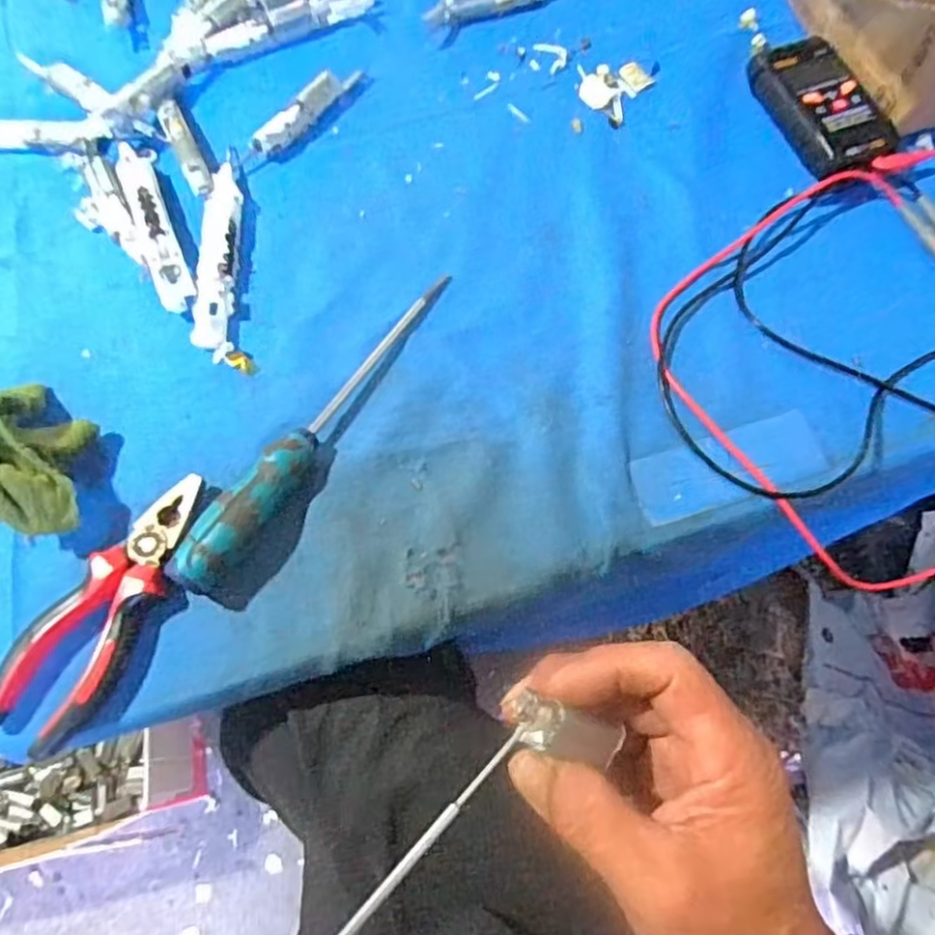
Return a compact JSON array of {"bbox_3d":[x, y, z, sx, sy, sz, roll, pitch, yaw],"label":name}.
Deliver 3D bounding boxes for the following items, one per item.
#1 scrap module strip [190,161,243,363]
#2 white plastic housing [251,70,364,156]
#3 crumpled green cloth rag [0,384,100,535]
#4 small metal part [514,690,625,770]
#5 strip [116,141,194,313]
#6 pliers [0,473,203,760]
[{"bbox_3d":[-0.167,-0.140,0.460,0.024,0.018,0.145,-3,68,1],"label":"scrap module strip"},{"bbox_3d":[-0.116,-0.264,0.504,0.017,0.016,0.102,35,74,14],"label":"white plastic housing"},{"bbox_3d":[-0.249,-0.011,0.391,0.054,0.055,0.104,-10,68,-1],"label":"crumpled green cloth rag"},{"bbox_3d":[0.038,0.098,0.252,0.045,0.008,0.015,26,67,-28],"label":"small metal part"},{"bbox_3d":[-0.216,-0.169,0.470,0.025,0.019,0.144,-20,69,-5],"label":"strip"},{"bbox_3d":[-0.193,0.076,0.376,0.050,0.021,0.155,27,72,12],"label":"pliers"}]

